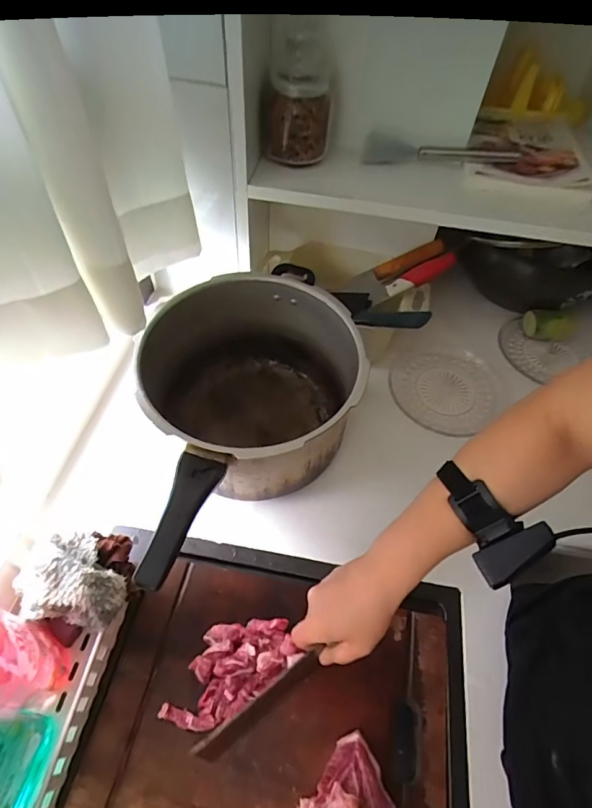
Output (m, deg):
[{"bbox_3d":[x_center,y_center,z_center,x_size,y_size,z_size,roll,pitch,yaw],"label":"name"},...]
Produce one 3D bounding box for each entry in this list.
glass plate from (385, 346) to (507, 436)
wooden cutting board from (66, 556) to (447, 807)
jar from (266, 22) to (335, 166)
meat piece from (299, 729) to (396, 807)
[{"bbox_3d":[0.252,-0.030,0.750,0.189,0.013,0.192,1,54,-2],"label":"glass plate"},{"bbox_3d":[-0.021,0.329,0.475,0.363,0.018,0.261,10,54,5],"label":"wooden cutting board"},{"bbox_3d":[0.006,-0.400,0.577,0.085,0.143,0.078,1,54,-2],"label":"jar"},{"bbox_3d":[0.052,0.384,0.419,0.069,0.038,0.097,35,60,21],"label":"meat piece"}]

